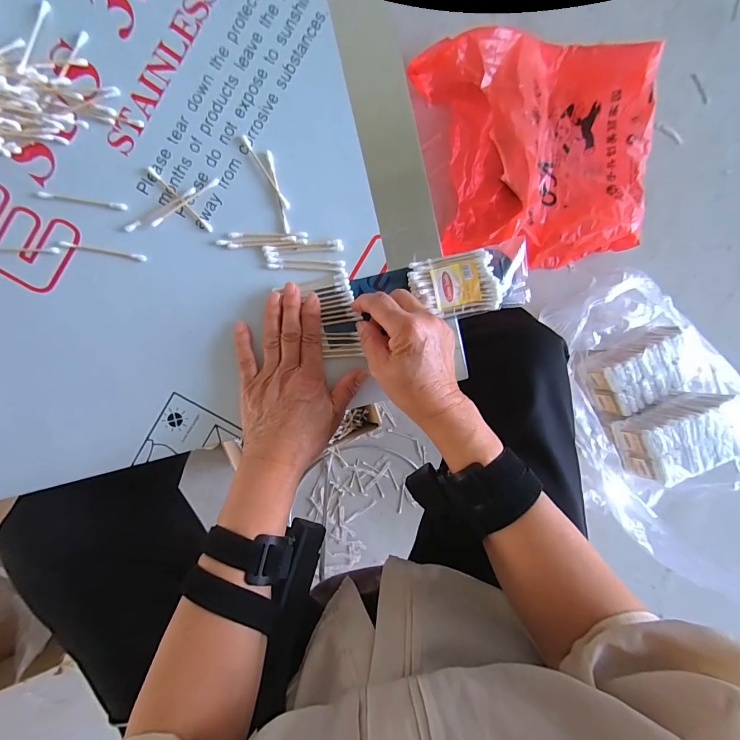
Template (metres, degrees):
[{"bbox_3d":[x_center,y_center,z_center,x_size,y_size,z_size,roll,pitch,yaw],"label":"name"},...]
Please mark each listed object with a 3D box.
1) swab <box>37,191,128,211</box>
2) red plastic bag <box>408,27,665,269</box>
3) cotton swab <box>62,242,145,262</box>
[{"bbox_3d":[-0.254,-0.150,0.314,0.073,0.004,0.006,7,95,-7],"label":"swab"},{"bbox_3d":[0.354,-0.442,0.744,0.458,0.173,0.422,-9,96,-5],"label":"red plastic bag"},{"bbox_3d":[-0.243,-0.109,0.324,0.074,0.004,0.006,9,94,-7],"label":"cotton swab"}]

